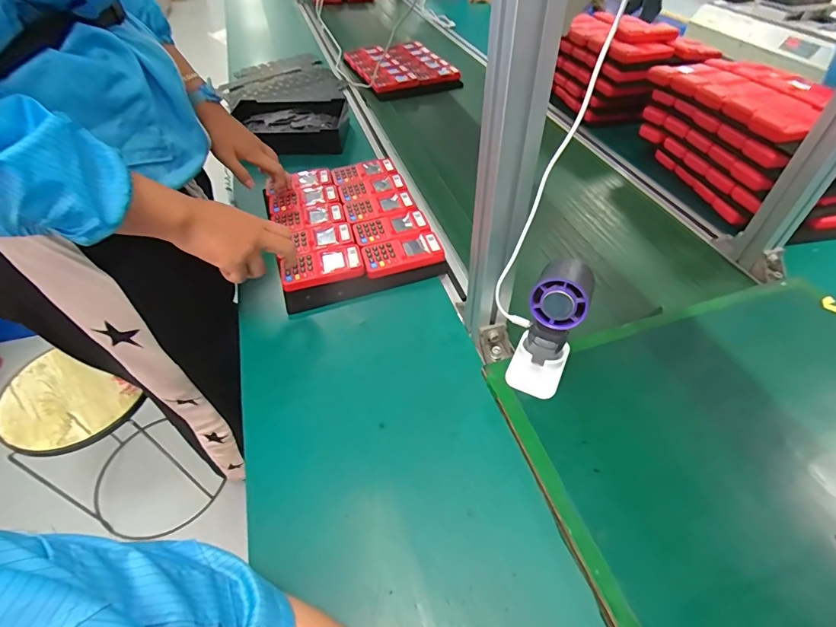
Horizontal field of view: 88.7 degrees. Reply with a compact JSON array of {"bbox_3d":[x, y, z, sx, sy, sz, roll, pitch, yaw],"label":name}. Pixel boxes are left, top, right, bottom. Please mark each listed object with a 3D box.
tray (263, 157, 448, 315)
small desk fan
[{"bbox_3d":[-0.130,-0.147,0.740,0.273,0.049,0.351,-15,49,-11],"label":"tray"},{"bbox_3d":[0.143,0.012,0.472,0.062,0.167,0.082,18,51,17],"label":"small desk fan"}]

